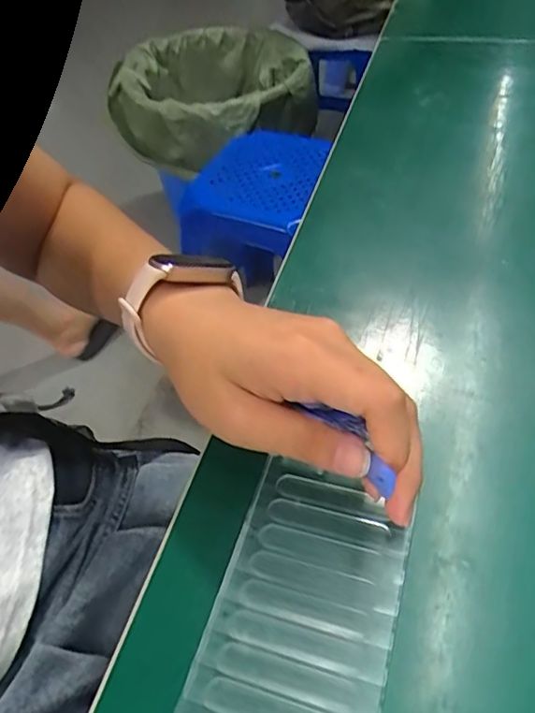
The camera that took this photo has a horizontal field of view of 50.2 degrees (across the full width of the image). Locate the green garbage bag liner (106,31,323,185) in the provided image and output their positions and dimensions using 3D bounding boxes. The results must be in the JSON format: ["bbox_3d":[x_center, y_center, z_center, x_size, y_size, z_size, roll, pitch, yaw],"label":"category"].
[{"bbox_3d":[-0.103,-0.560,1.252,0.419,0.148,0.381,31,59,28],"label":"green garbage bag liner"}]

